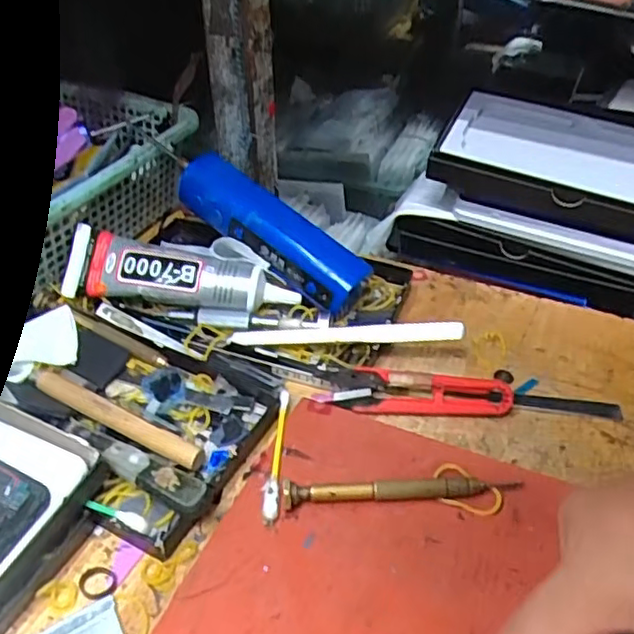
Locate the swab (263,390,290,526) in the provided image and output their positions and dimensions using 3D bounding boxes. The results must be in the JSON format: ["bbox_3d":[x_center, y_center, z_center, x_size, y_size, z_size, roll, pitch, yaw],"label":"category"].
[{"bbox_3d":[-0.019,0.065,0.311,0.008,0.006,0.077,1,40,2],"label":"swab"}]

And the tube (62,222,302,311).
[{"bbox_3d":[-0.081,-0.023,0.382,0.134,0.029,0.030,4,41,5],"label":"tube"}]

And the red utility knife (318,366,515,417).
[{"bbox_3d":[0.050,0.037,0.336,0.097,0.018,0.018,3,40,4],"label":"red utility knife"}]

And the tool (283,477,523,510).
[{"bbox_3d":[0.038,0.079,0.295,0.106,0.009,0.011,-4,41,-5],"label":"tool"}]

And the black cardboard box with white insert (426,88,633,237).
[{"bbox_3d":[0.171,-0.098,0.426,0.174,0.046,0.094,15,43,18],"label":"black cardboard box with white insert"}]

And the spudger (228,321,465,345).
[{"bbox_3d":[0.015,0.009,0.357,0.127,0.012,0.011,-2,40,10],"label":"spudger"}]

